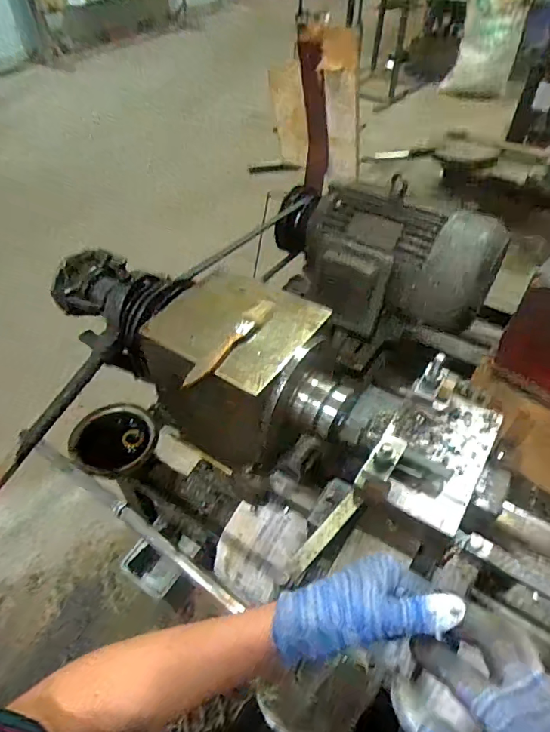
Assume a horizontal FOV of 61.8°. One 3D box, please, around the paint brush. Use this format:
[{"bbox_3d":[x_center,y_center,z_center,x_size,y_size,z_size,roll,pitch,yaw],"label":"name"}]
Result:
[{"bbox_3d":[-0.049,-0.028,0.511,0.023,0.010,0.152,26,52,22],"label":"paint brush"}]

